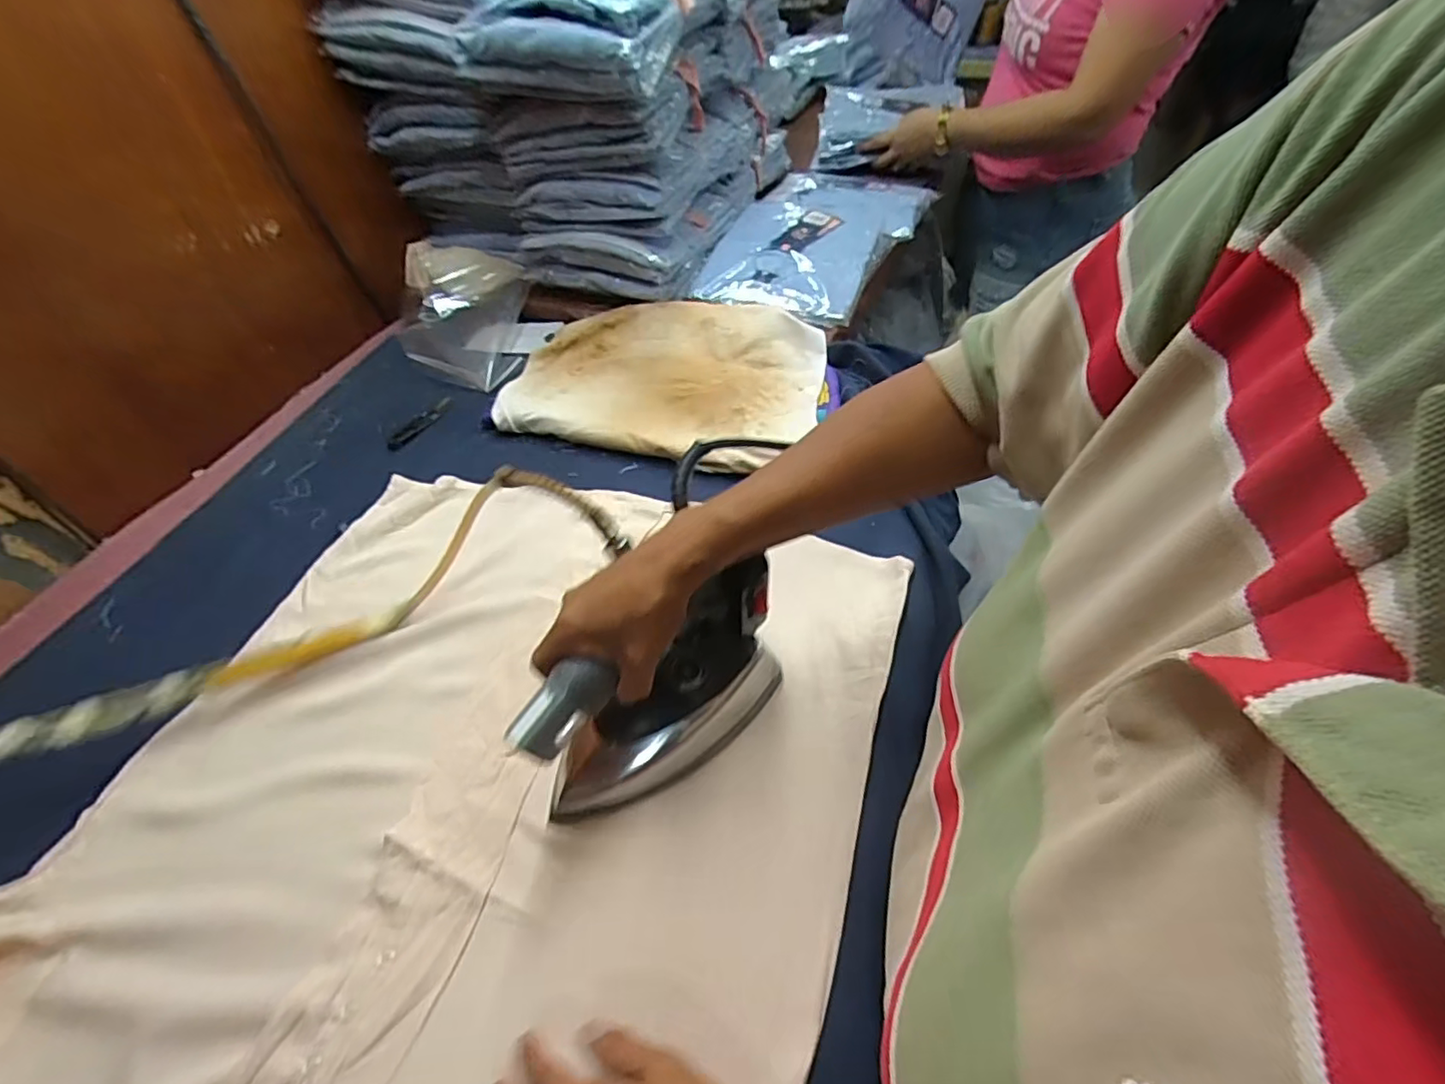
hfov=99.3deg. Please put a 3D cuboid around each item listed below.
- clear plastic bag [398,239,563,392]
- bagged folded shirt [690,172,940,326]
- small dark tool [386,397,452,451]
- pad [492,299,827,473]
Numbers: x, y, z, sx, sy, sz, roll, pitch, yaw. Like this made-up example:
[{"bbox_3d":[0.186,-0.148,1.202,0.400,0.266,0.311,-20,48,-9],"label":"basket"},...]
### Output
[{"bbox_3d":[-0.353,-0.325,0.849,0.186,0.067,0.318,-24,51,-16],"label":"clear plastic bag"},{"bbox_3d":[0.147,-0.462,0.921,0.243,0.048,0.463,17,52,18],"label":"bagged folded shirt"},{"bbox_3d":[-0.362,-0.144,0.737,0.023,0.005,0.106,19,53,20],"label":"small dark tool"},{"bbox_3d":[-0.065,-0.199,0.730,0.358,0.048,0.274,10,50,13],"label":"pad"}]

